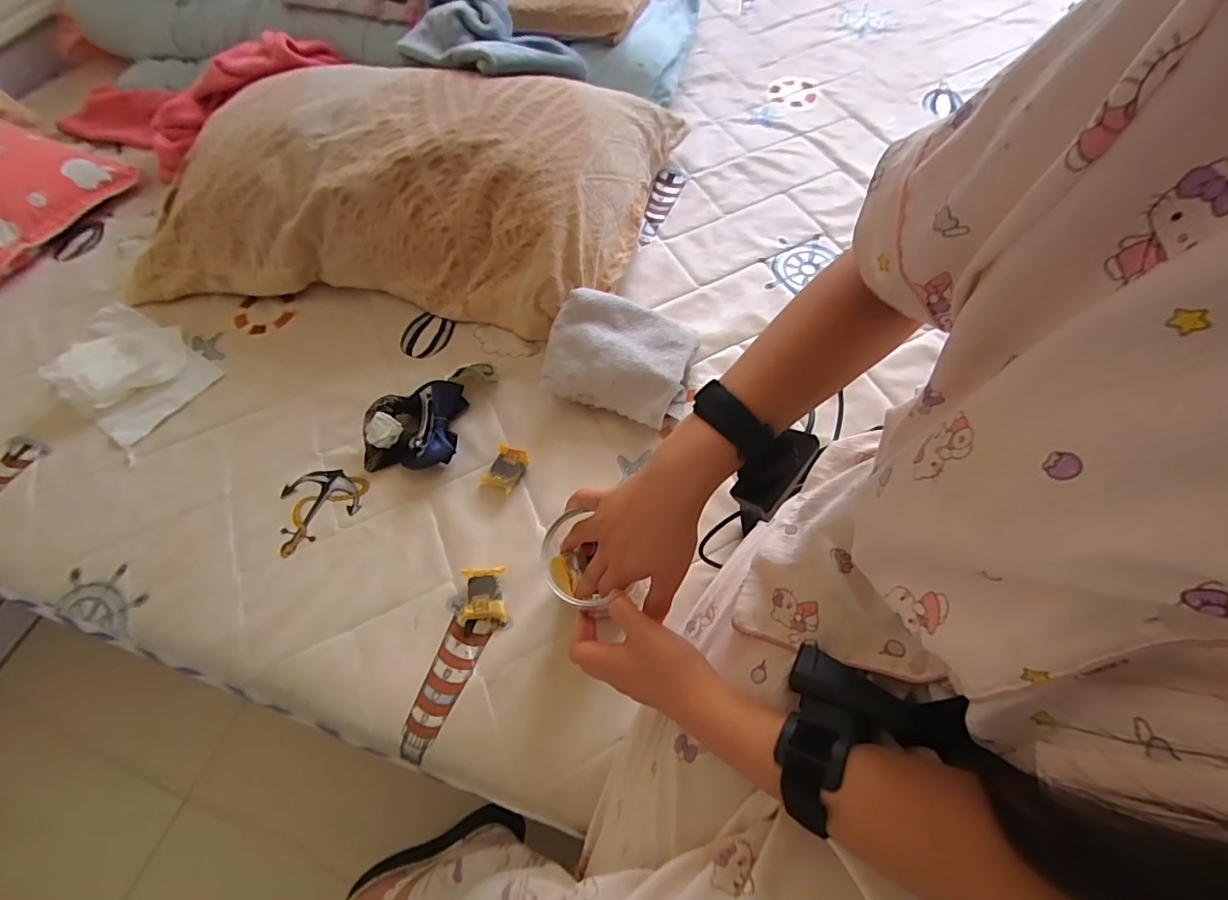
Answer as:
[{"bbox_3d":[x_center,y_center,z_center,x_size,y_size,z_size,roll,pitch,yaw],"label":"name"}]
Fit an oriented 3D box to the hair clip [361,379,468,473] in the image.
[{"bbox_3d":[-0.228,-0.034,0.605,0.107,0.040,0.118,3,63,4],"label":"hair clip"}]

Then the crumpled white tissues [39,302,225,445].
[{"bbox_3d":[-0.620,-0.105,0.657,0.173,0.038,0.143,28,67,16],"label":"crumpled white tissues"}]

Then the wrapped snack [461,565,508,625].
[{"bbox_3d":[-0.129,0.144,0.517,0.041,0.018,0.053,-5,62,0],"label":"wrapped snack"}]

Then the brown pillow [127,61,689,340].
[{"bbox_3d":[-0.284,-0.375,0.709,0.674,0.151,0.393,9,63,7],"label":"brown pillow"}]

